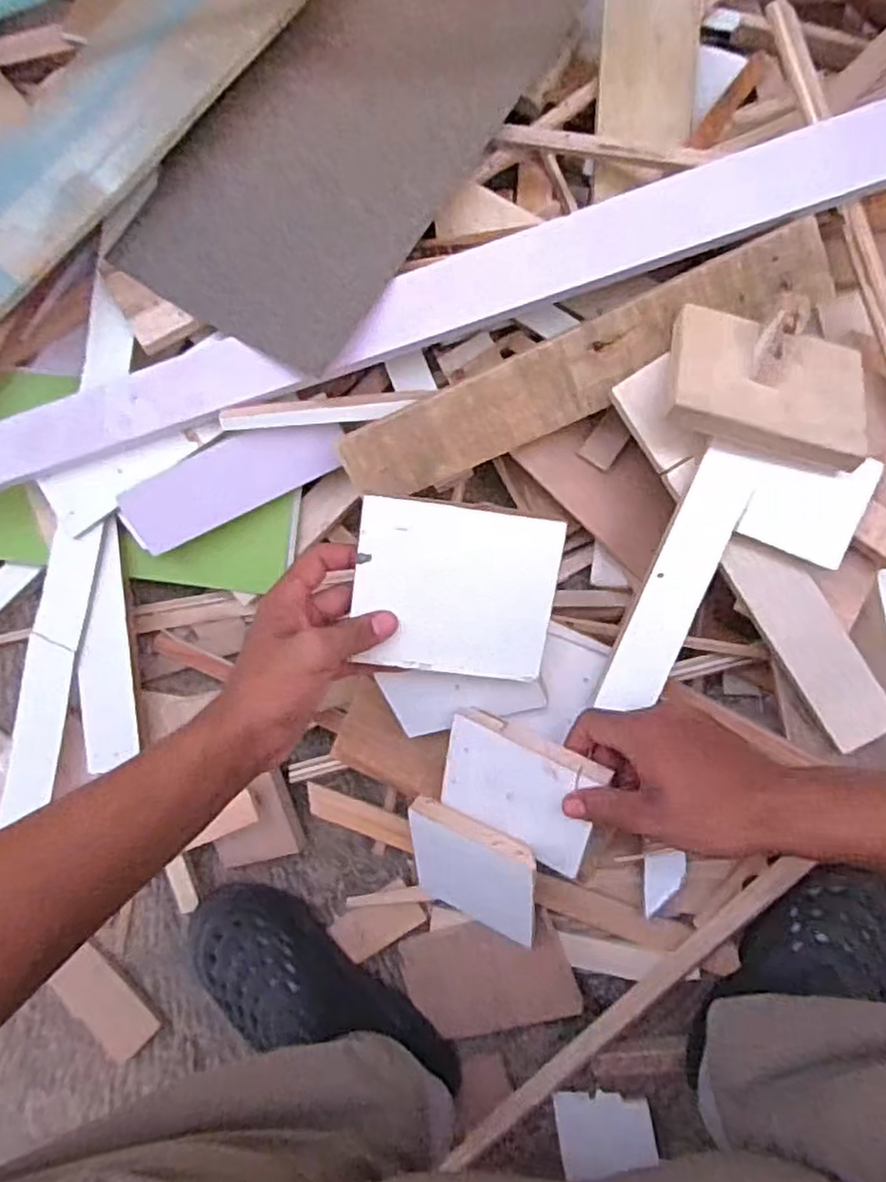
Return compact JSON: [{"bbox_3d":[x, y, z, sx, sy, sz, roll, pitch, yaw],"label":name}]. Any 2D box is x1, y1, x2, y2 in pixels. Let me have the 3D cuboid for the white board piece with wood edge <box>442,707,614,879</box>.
[{"bbox_3d":[0.053,0.141,0.481,0.112,0.014,0.089,23,118,23],"label":"white board piece with wood edge"}]

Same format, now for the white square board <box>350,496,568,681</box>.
[{"bbox_3d":[0.008,0.000,0.432,0.125,0.006,0.106,7,103,-5],"label":"white square board"}]

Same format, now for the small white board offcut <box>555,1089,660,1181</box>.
[{"bbox_3d":[0.140,0.466,0.583,0.079,0.004,0.060,-10,66,6],"label":"small white board offcut"}]

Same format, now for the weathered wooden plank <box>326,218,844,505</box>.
[{"bbox_3d":[0.094,-0.159,0.494,0.357,0.008,0.060,-22,111,11],"label":"weathered wooden plank"}]

